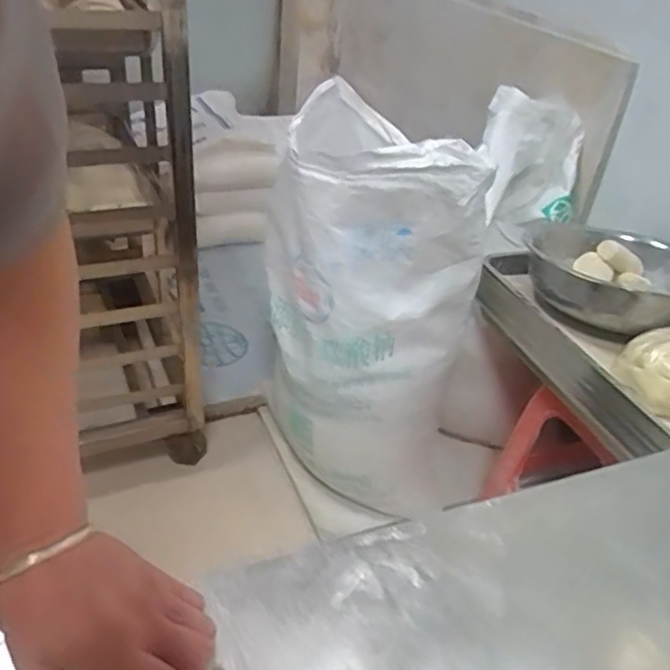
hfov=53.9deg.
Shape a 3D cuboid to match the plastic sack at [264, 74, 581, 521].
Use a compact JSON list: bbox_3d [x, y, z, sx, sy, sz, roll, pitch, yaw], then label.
[{"bbox_3d":[0.063,-0.058,1.311,0.384,0.716,0.379,2,35,-6],"label":"plastic sack"}]

